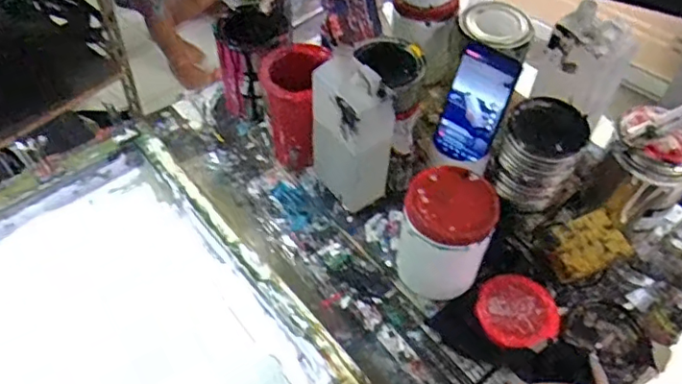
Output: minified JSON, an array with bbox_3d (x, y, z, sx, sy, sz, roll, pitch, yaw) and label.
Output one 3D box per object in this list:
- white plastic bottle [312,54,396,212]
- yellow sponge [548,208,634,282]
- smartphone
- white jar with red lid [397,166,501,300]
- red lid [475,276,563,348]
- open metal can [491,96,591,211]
[{"bbox_3d":[0.015,-0.071,0.744,0.061,0.233,0.104,-32,59,-25],"label":"white plastic bottle"},{"bbox_3d":[0.319,0.070,0.740,0.095,0.040,0.071,-14,53,-13],"label":"yellow sponge"},{"bbox_3d":[0.169,-0.110,0.729,0.078,0.158,0.010,34,46,22],"label":"smartphone"},{"bbox_3d":[0.123,0.059,0.692,0.097,0.160,0.091,1,51,-1],"label":"white jar with red lid"},{"bbox_3d":[0.222,0.149,0.714,0.099,0.018,0.089,-8,52,-9],"label":"red lid"},{"bbox_3d":[0.264,-0.053,0.762,0.099,0.114,0.105,31,56,21],"label":"open metal can"}]

